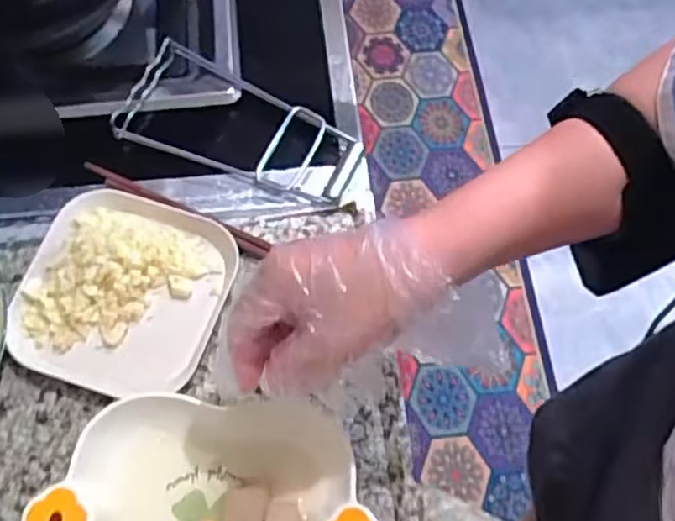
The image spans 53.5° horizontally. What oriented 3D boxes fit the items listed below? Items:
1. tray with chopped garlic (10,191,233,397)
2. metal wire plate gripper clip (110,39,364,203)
[{"bbox_3d":[-0.148,0.019,0.462,0.130,0.031,0.137,19,67,7],"label":"tray with chopped garlic"},{"bbox_3d":[-0.077,-0.104,0.521,0.194,0.023,0.091,23,68,9],"label":"metal wire plate gripper clip"}]

